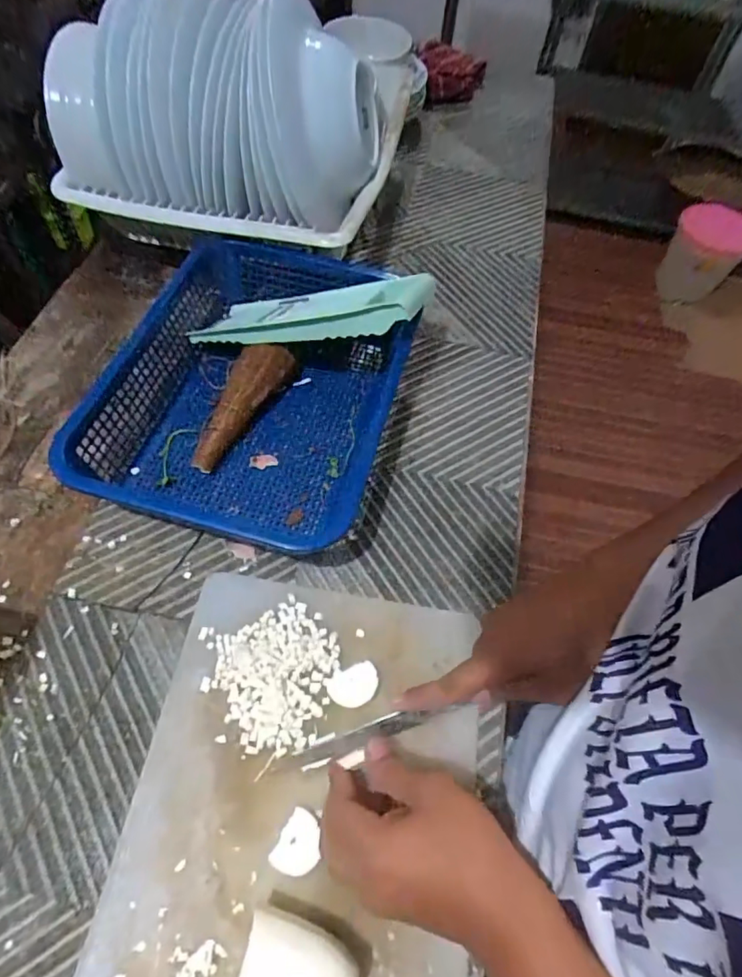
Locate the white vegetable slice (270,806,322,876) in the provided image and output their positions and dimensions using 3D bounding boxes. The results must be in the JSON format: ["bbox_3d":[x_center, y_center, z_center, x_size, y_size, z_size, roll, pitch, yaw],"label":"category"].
[{"bbox_3d":[-0.051,0.256,0.382,0.031,0.006,0.040,28,62,13],"label":"white vegetable slice"}]

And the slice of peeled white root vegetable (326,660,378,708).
[{"bbox_3d":[-0.014,0.161,0.438,0.041,0.004,0.031,-16,62,-13],"label":"slice of peeled white root vegetable"}]

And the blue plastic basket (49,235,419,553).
[{"bbox_3d":[-0.116,-0.099,0.549,0.265,0.087,0.336,14,59,5],"label":"blue plastic basket"}]

